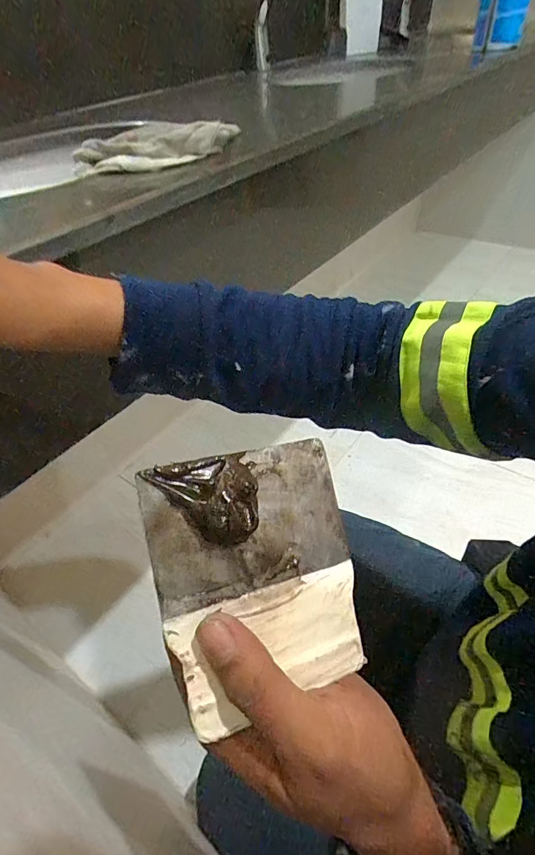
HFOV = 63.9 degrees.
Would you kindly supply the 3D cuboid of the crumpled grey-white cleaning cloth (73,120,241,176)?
[{"bbox_3d":[-0.125,-0.298,0.464,0.177,0.043,0.069,-4,45,2],"label":"crumpled grey-white cleaning cloth"}]

